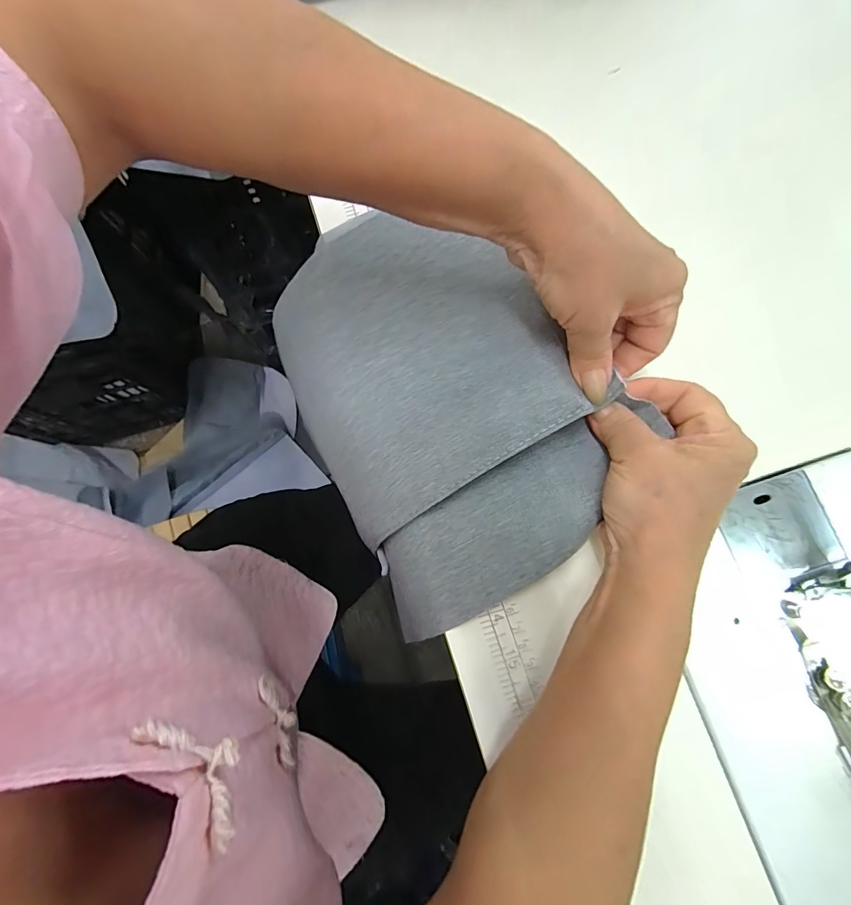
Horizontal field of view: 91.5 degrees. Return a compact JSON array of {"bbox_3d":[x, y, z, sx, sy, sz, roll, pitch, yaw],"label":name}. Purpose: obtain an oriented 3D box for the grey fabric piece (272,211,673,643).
[{"bbox_3d":[0.002,-0.033,0.261,0.166,0.040,0.247,-31,76,15],"label":"grey fabric piece"}]

